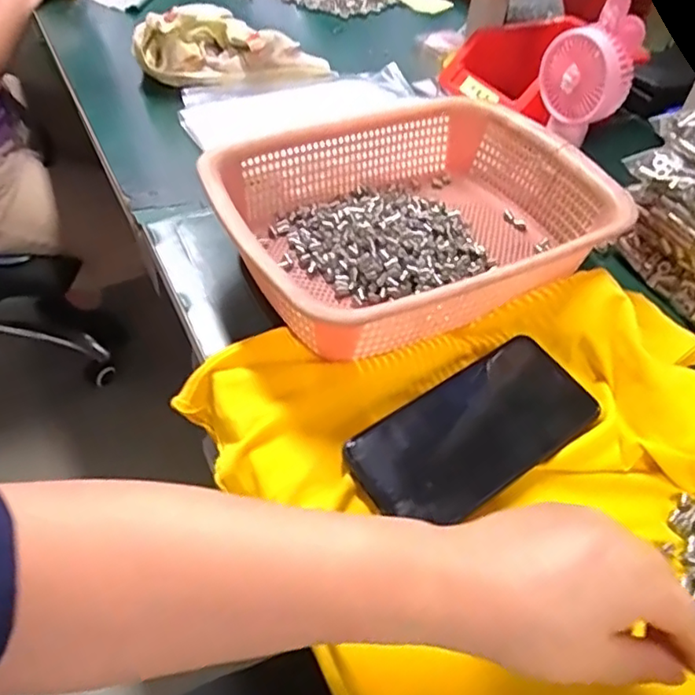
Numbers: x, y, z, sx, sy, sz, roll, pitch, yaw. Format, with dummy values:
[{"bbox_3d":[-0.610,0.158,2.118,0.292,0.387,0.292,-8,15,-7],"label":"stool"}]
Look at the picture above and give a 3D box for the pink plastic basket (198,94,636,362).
[{"bbox_3d":[0.052,-0.100,0.479,0.288,0.066,0.217,-23,53,-24],"label":"pink plastic basket"}]

